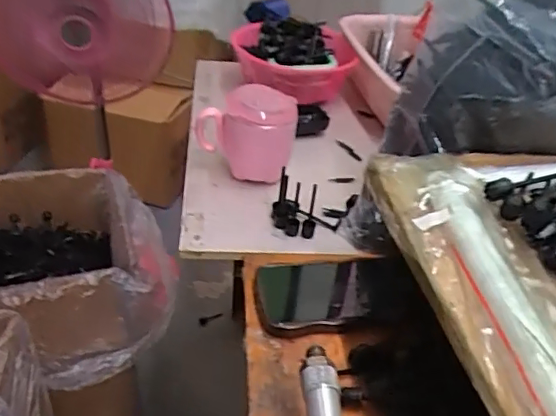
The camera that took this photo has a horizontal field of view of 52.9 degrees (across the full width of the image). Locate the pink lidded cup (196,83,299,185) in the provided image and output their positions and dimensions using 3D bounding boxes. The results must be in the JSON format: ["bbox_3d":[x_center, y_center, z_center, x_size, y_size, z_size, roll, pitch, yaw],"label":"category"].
[{"bbox_3d":[-0.038,-0.086,0.650,0.109,0.101,0.070,1,36,-7],"label":"pink lidded cup"}]

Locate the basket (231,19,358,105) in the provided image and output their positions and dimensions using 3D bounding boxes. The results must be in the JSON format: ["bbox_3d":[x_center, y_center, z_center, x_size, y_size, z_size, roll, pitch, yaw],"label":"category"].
[{"bbox_3d":[0.021,-0.223,0.837,0.177,0.087,0.146,4,36,-3],"label":"basket"}]

